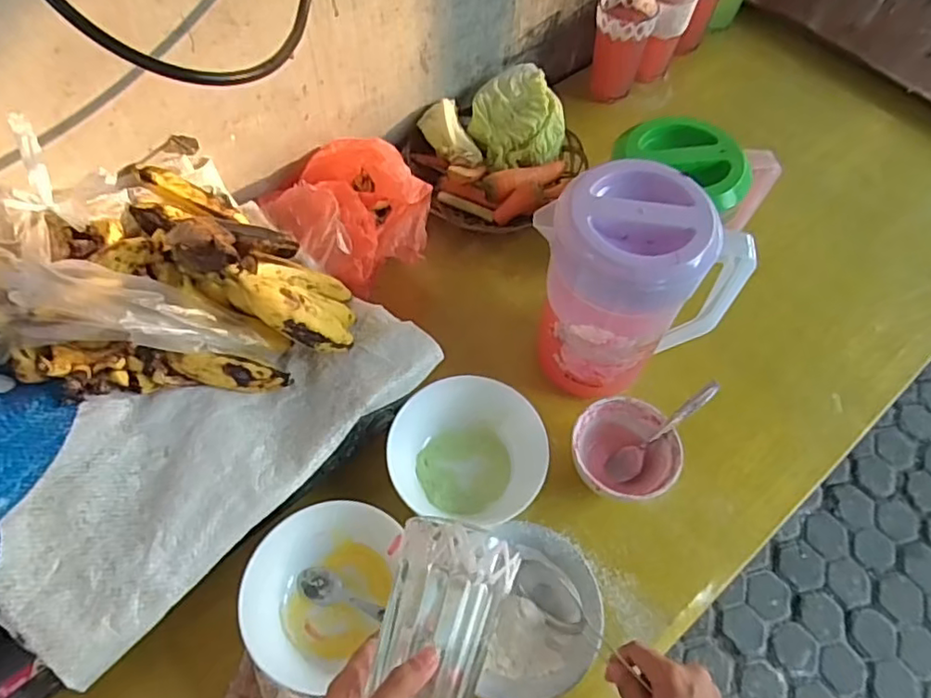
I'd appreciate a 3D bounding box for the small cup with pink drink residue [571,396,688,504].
[{"bbox_3d":[0.145,0.101,0.585,0.095,0.064,0.088,1,61,-2],"label":"small cup with pink drink residue"}]

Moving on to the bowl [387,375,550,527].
[{"bbox_3d":[0.003,0.097,0.589,0.142,0.051,0.128,13,61,4],"label":"bowl"}]

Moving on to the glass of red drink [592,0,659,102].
[{"bbox_3d":[0.209,-0.414,0.848,0.073,0.114,0.081,14,61,5],"label":"glass of red drink"}]

